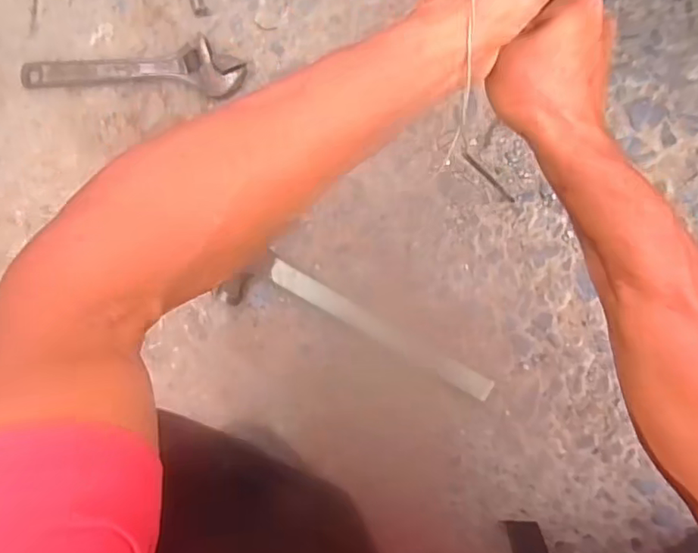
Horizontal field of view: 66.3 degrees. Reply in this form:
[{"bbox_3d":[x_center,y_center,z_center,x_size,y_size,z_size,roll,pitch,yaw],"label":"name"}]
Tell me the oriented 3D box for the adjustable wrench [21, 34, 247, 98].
[{"bbox_3d":[-0.270,-0.258,0.657,0.295,0.021,0.067,6,91,8],"label":"adjustable wrench"}]

